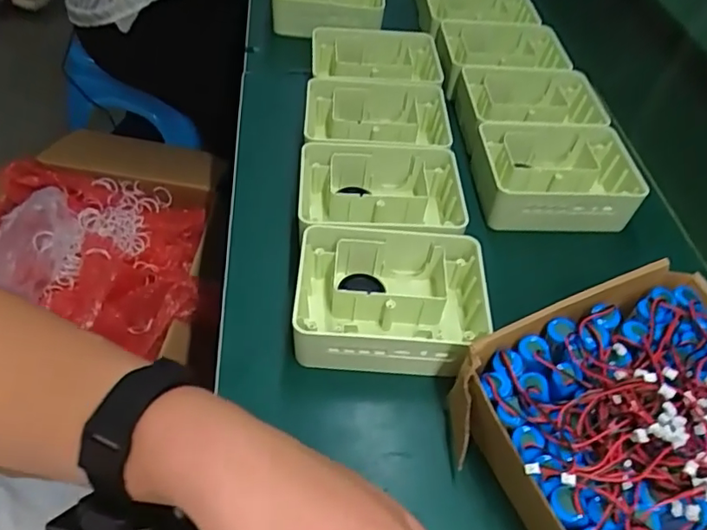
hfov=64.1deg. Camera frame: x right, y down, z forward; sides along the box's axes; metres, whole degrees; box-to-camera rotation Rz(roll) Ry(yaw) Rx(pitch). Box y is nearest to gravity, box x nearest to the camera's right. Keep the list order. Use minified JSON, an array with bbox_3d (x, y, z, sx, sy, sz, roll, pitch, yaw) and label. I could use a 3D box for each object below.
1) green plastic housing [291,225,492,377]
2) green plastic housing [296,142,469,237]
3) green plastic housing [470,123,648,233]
[{"bbox_3d":[0.029,0.026,0.438,0.144,0.051,0.108,4,49,-2],"label":"green plastic housing"},{"bbox_3d":[0.022,-0.055,0.505,0.142,0.052,0.113,6,49,-4],"label":"green plastic housing"},{"bbox_3d":[0.190,-0.088,0.547,0.149,0.046,0.116,6,49,-4],"label":"green plastic housing"}]

